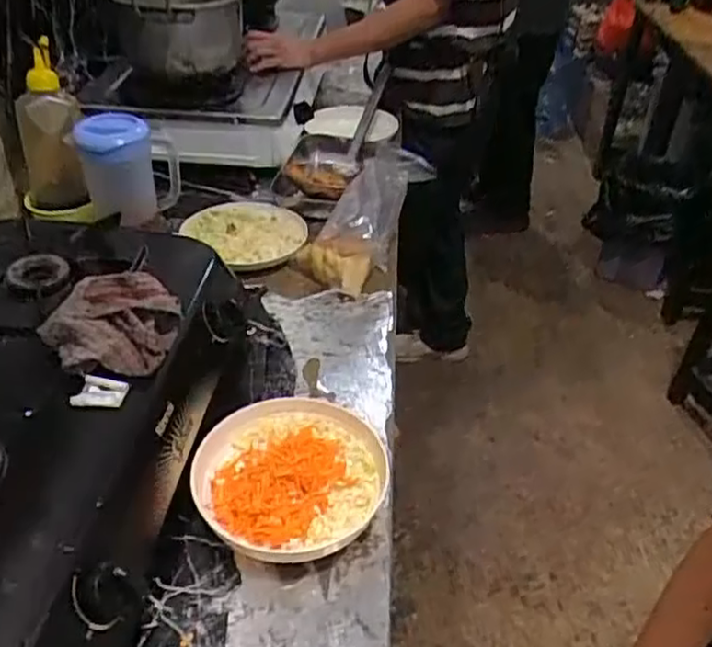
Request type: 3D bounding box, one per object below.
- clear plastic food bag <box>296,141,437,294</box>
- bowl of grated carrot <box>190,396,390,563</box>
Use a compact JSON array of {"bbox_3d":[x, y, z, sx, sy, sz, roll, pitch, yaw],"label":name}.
[{"bbox_3d":[0.011,-0.156,0.980,0.102,0.065,0.232,23,73,24],"label":"clear plastic food bag"},{"bbox_3d":[-0.062,0.154,0.683,0.189,0.054,0.174,2,37,-2],"label":"bowl of grated carrot"}]

